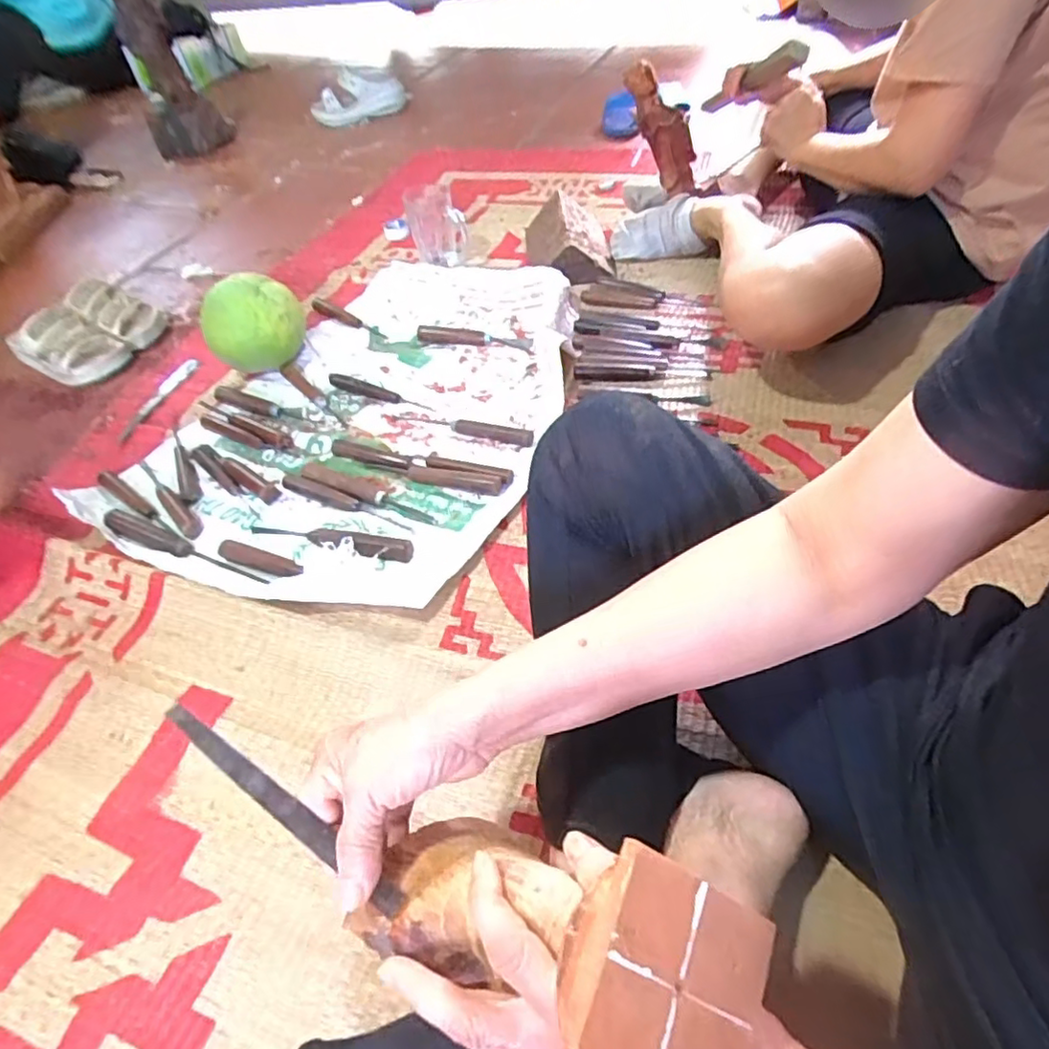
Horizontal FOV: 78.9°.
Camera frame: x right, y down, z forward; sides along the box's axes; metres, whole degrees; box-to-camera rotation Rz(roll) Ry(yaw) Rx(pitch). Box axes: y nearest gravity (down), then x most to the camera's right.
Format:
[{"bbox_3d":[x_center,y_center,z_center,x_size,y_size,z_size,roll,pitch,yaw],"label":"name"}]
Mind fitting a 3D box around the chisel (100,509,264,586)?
[{"bbox_3d":[-0.367,0.026,0.687,0.228,0.017,0.033,16,52,19],"label":"chisel"}]

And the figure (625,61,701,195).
[{"bbox_3d":[0.209,-0.595,0.961,0.062,0.193,0.048,-18,43,27],"label":"figure"}]

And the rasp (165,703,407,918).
[{"bbox_3d":[-0.128,0.148,0.335,0.159,0.007,0.013,37,59,7],"label":"rasp"}]

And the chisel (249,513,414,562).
[{"bbox_3d":[-0.215,0.009,0.681,0.199,0.018,0.036,11,51,14],"label":"chisel"}]

